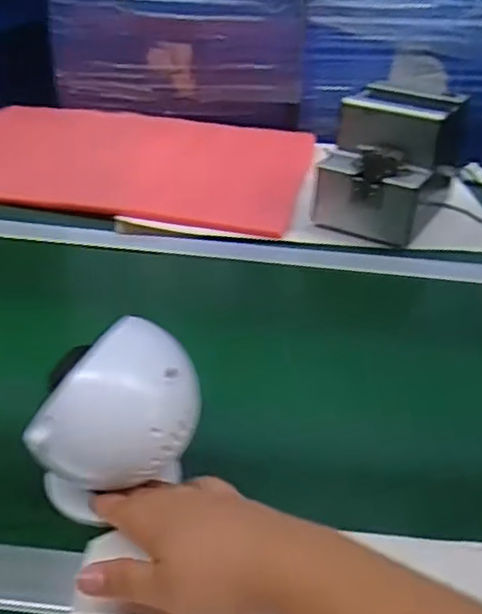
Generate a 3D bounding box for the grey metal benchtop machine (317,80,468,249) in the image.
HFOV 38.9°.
[{"bbox_3d":[0.189,-0.186,0.852,0.126,0.140,0.188,19,34,22],"label":"grey metal benchtop machine"}]

